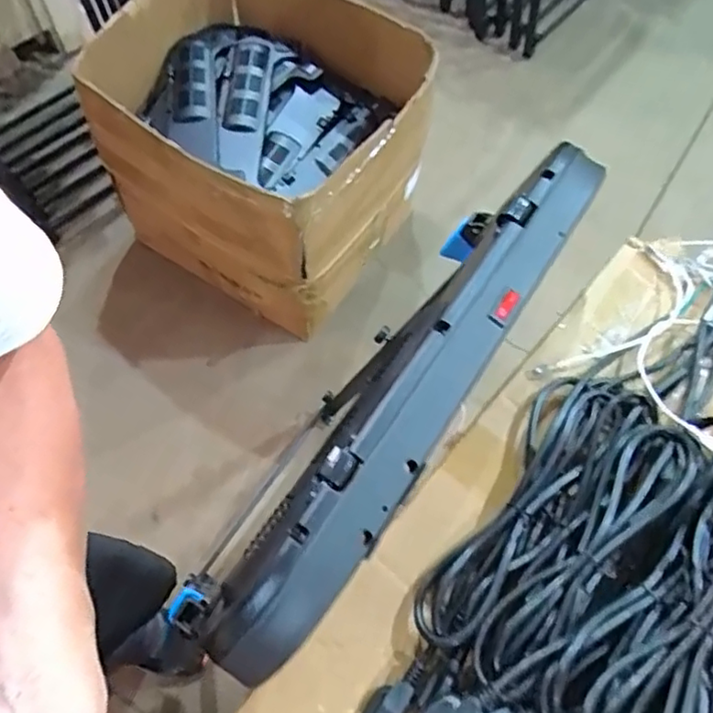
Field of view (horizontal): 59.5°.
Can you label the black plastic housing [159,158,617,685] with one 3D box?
[{"bbox_3d":[0.047,0.008,0.425,0.076,0.052,0.443,34,68,13],"label":"black plastic housing"}]

